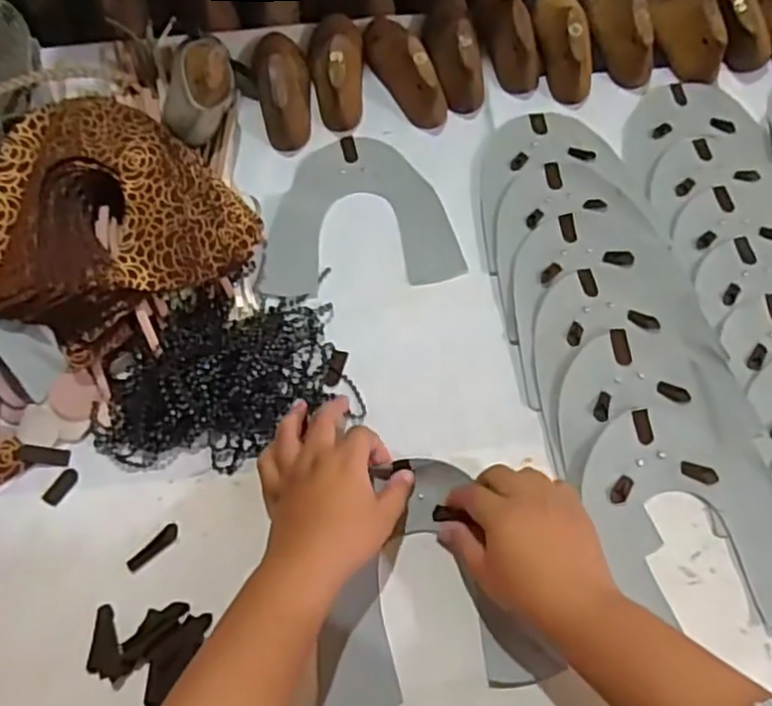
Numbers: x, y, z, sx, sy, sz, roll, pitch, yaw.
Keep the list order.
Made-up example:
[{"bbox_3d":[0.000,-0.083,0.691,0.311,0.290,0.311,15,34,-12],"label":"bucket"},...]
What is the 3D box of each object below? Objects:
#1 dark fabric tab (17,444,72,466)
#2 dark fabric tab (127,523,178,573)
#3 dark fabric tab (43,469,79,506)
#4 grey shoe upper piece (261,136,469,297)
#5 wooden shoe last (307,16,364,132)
[{"bbox_3d":[-0.249,0.075,0.489,0.036,0.004,0.013,8,80,-11],"label":"dark fabric tab"},{"bbox_3d":[-0.158,0.133,0.459,0.010,0.004,0.039,41,71,19],"label":"dark fabric tab"},{"bbox_3d":[-0.232,0.095,0.480,0.012,0.004,0.027,27,67,13],"label":"dark fabric tab"},{"bbox_3d":[-0.028,-0.124,0.585,0.161,0.005,0.157,-8,66,-4],"label":"grey shoe upper piece"},{"bbox_3d":[-0.048,-0.277,0.629,0.051,0.057,0.136,-3,64,0],"label":"wooden shoe last"}]

